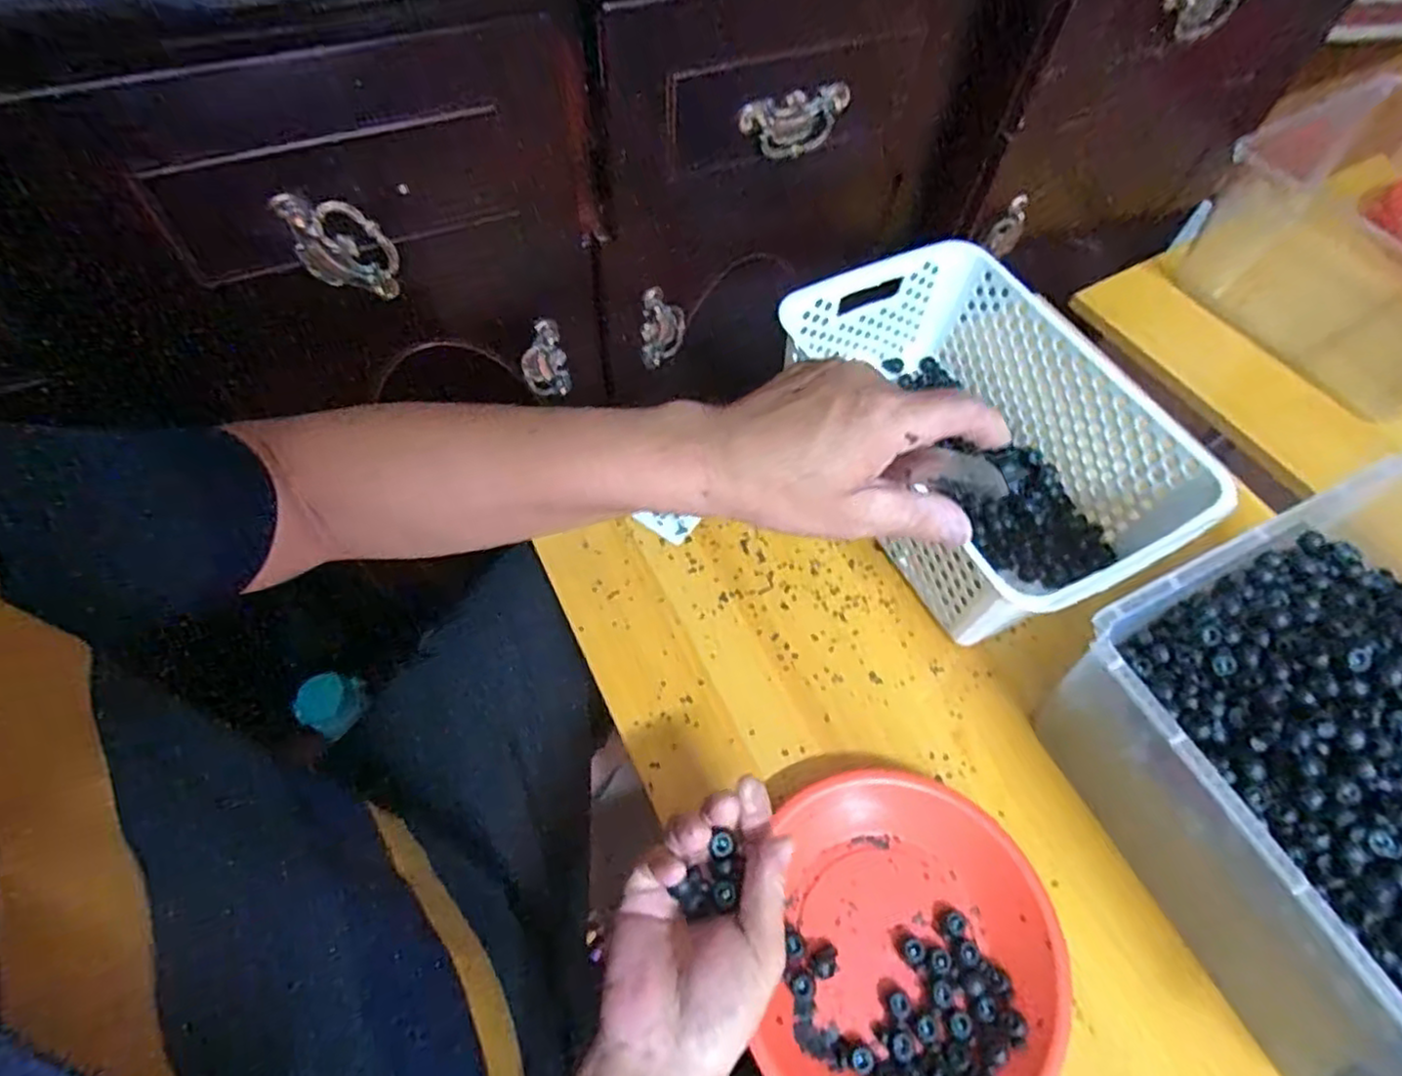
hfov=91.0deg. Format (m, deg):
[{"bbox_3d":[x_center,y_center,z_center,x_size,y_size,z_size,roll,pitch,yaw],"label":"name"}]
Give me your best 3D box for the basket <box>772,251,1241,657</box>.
[{"bbox_3d":[0.216,-0.078,0.558,0.214,0.113,0.312,-20,63,-15],"label":"basket"}]

